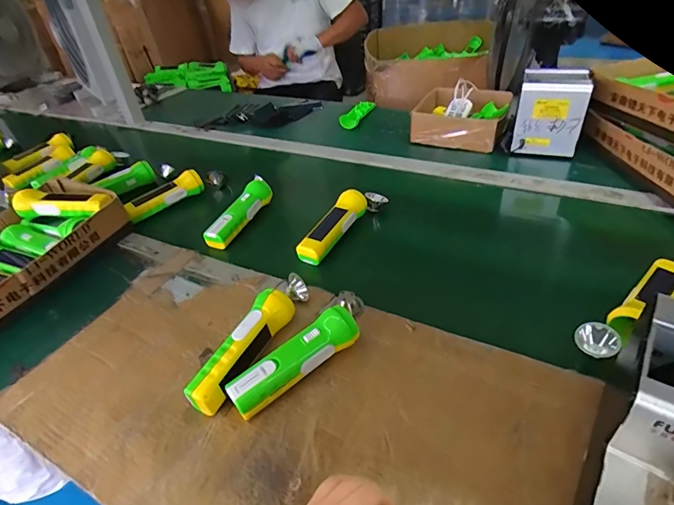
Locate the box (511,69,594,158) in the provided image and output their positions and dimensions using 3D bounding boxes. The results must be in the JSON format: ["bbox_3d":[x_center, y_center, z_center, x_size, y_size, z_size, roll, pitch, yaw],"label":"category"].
[{"bbox_3d":[0.441,-0.288,0.857,0.129,0.144,0.110,10,41,20],"label":"box"}]

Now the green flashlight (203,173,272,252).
[{"bbox_3d":[-0.174,-0.081,0.769,0.045,0.044,0.199,12,42,23],"label":"green flashlight"}]

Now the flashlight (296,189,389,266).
[{"bbox_3d":[0.006,-0.053,0.716,0.061,0.051,0.211,22,47,32],"label":"flashlight"}]

